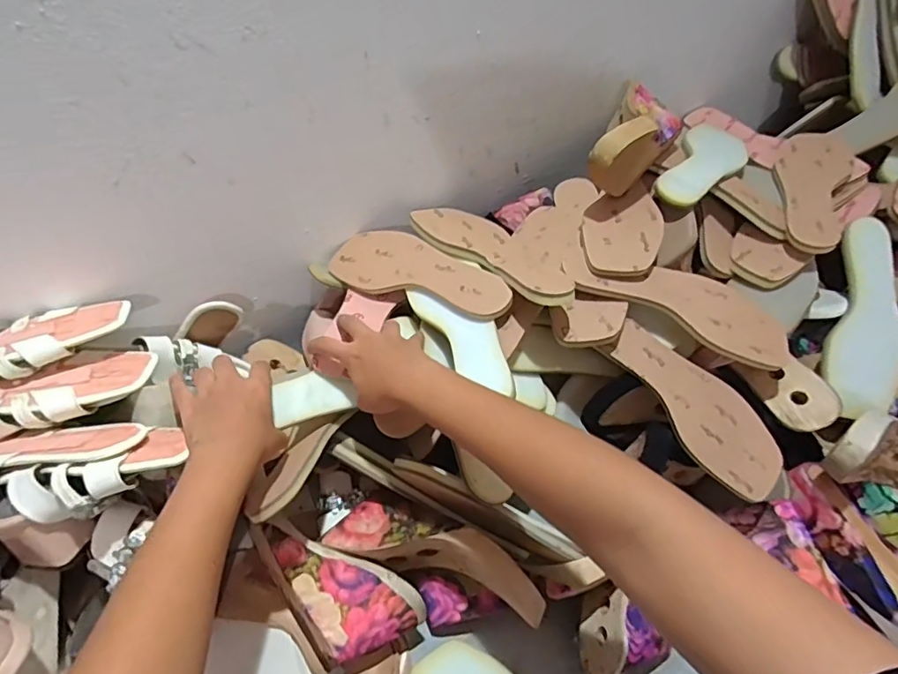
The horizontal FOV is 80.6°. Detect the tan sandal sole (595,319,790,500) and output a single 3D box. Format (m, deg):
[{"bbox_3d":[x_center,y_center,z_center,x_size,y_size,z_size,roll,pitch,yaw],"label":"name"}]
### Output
[{"bbox_3d":[0.248,0.066,0.532,0.080,0.007,0.200,-33,73,-17],"label":"tan sandal sole"}]

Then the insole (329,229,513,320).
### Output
[{"bbox_3d":[-0.036,-0.071,0.586,0.237,0.006,0.078,21,72,32],"label":"insole"}]

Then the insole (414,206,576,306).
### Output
[{"bbox_3d":[0.051,-0.096,0.579,0.087,0.023,0.239,-26,43,-25],"label":"insole"}]

